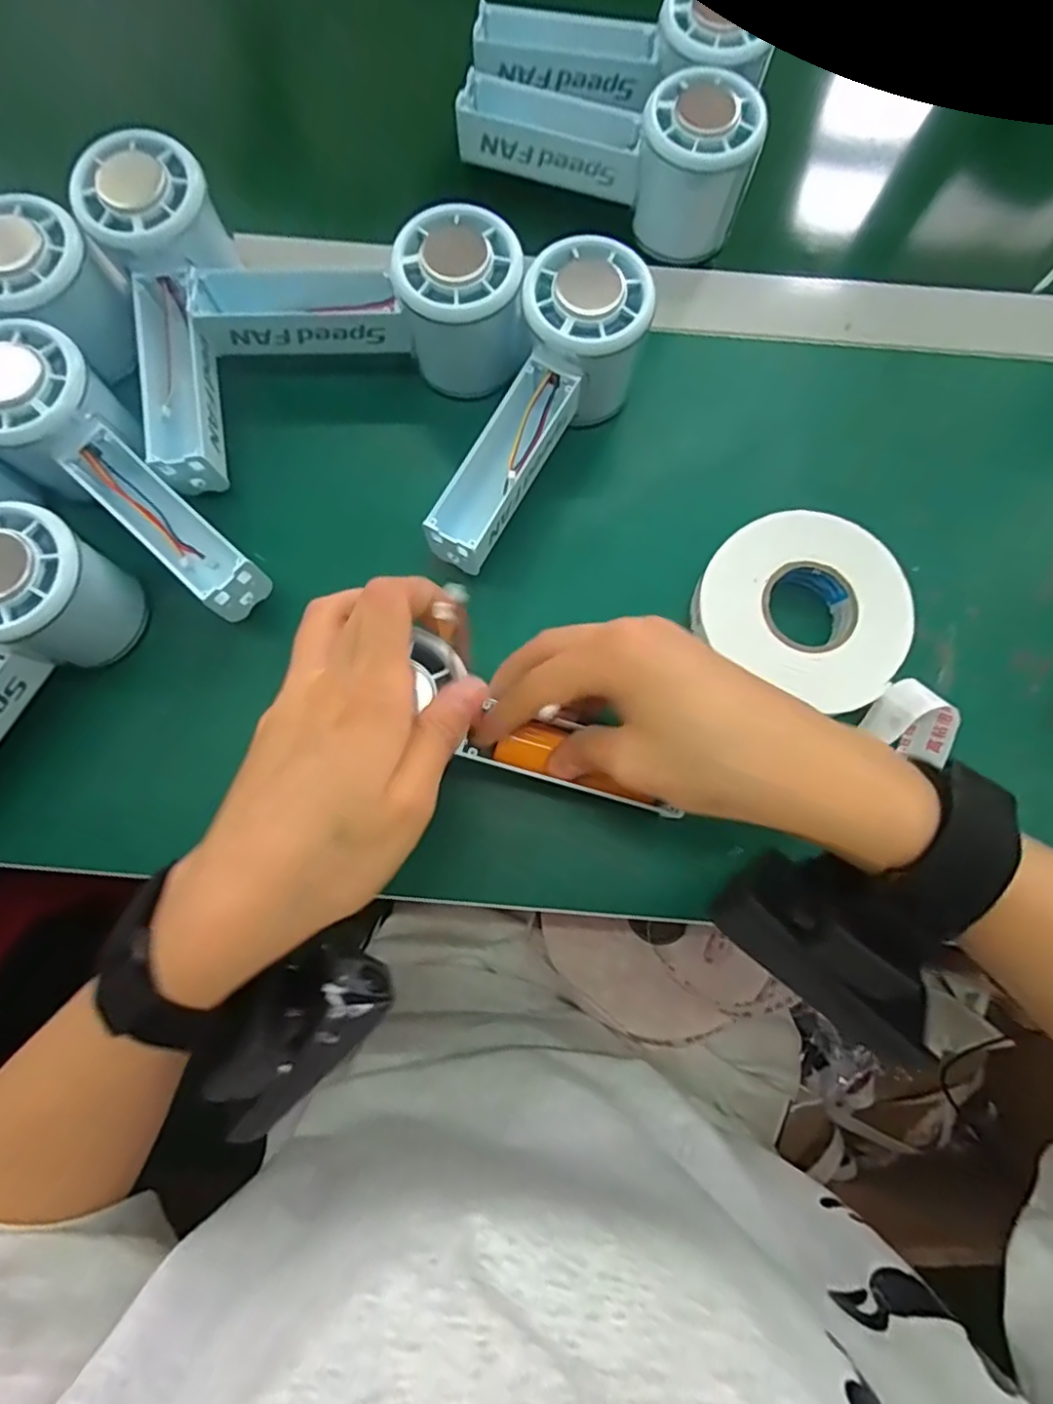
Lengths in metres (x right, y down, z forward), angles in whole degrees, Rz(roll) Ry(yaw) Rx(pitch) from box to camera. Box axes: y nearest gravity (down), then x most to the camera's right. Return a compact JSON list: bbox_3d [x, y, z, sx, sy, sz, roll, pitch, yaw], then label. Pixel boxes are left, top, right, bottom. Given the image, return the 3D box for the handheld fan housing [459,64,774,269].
[{"bbox_3d":[0.042,-0.291,0.330,0.150,0.060,0.044,21,79,3],"label":"handheld fan housing"}]

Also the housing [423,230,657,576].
[{"bbox_3d":[0.006,-0.133,0.299,0.056,0.060,0.156,31,93,5],"label":"housing"}]

